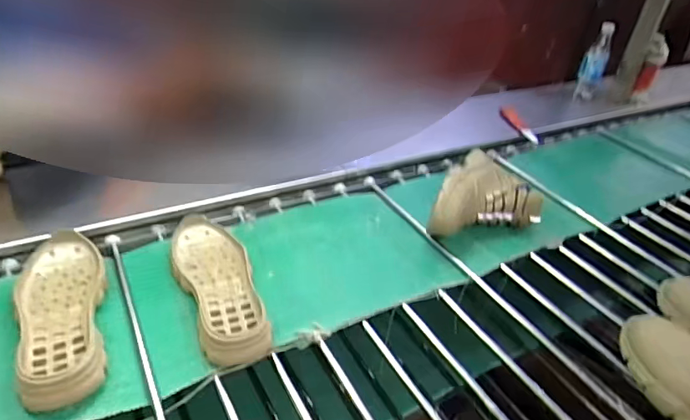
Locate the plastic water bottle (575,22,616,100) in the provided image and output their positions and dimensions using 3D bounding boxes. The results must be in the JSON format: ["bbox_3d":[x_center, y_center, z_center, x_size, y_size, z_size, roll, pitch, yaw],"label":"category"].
[{"bbox_3d":[0.717,-0.417,1.375,0.074,0.223,0.074,21,36,20],"label":"plastic water bottle"}]

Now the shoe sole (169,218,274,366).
[{"bbox_3d":[-0.183,0.100,0.677,0.101,0.039,0.278,-7,36,-20],"label":"shoe sole"}]

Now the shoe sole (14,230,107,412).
[{"bbox_3d":[-0.362,0.130,0.612,0.103,0.040,0.268,-11,38,-24],"label":"shoe sole"}]

